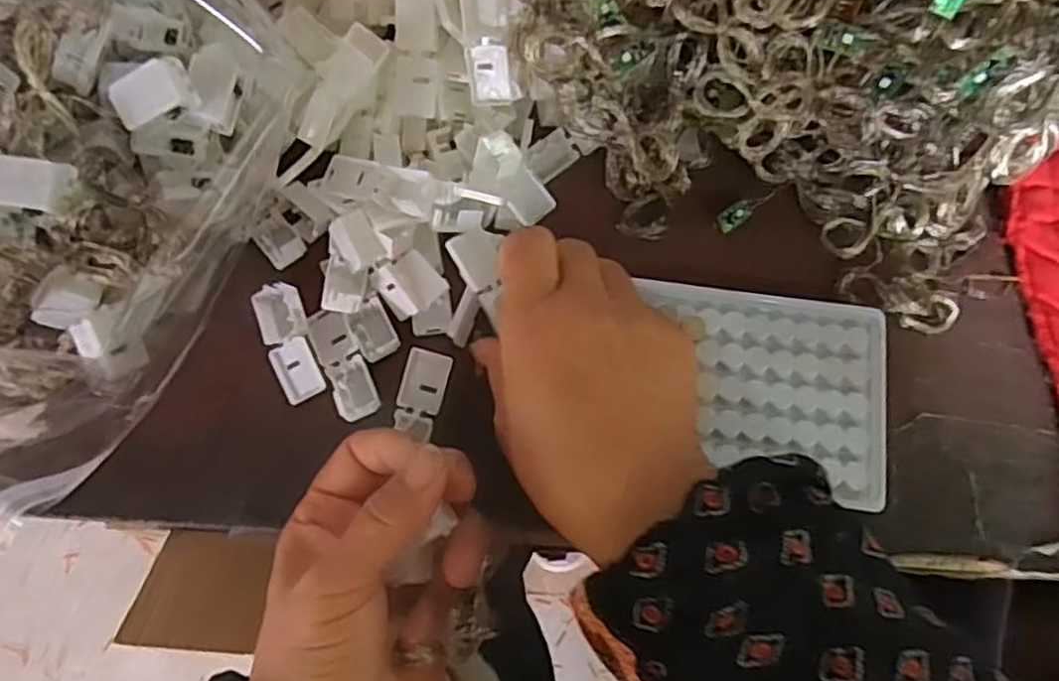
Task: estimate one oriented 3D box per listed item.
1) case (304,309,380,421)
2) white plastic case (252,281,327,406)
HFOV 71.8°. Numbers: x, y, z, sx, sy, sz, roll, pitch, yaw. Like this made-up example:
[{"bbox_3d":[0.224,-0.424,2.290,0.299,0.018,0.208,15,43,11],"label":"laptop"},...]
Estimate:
[{"bbox_3d":[-0.087,0.011,0.341,0.020,0.010,0.055,-24,78,-6],"label":"case"},{"bbox_3d":[-0.112,0.001,0.339,0.021,0.009,0.055,-20,77,-5],"label":"white plastic case"}]

